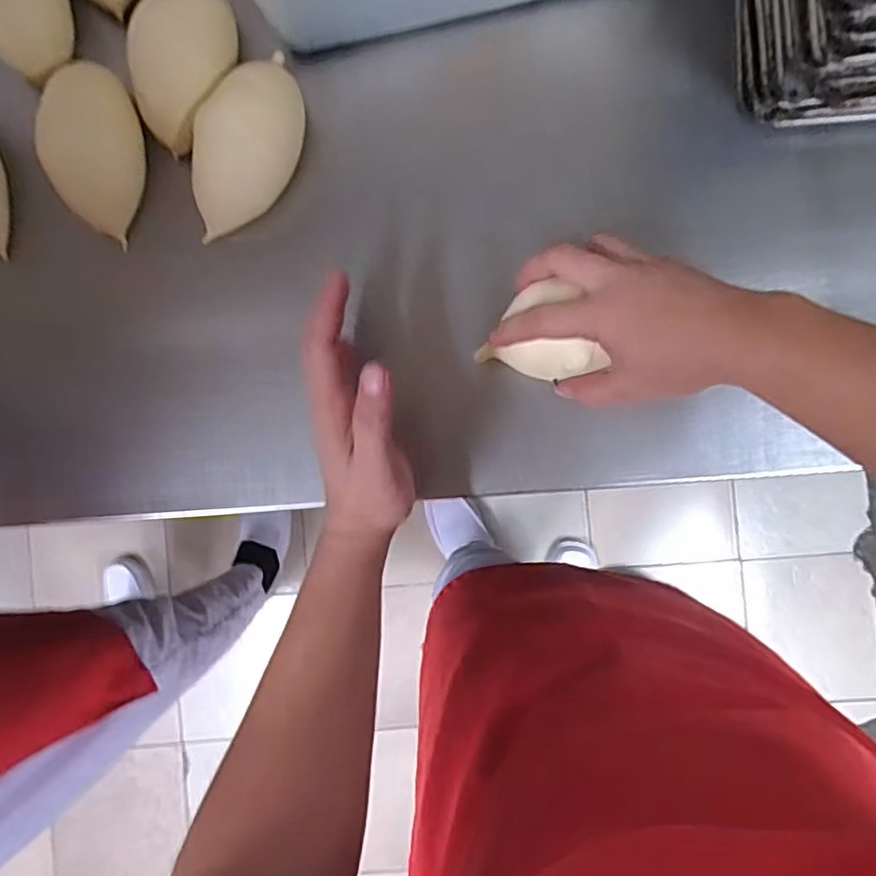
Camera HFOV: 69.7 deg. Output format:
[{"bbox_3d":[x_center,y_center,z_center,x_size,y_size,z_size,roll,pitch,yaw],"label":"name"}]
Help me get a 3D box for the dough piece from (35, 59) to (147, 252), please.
[{"bbox_3d":[-0.261,-0.219,0.481,0.064,0.060,0.120,5,89,2],"label":"dough piece"}]

